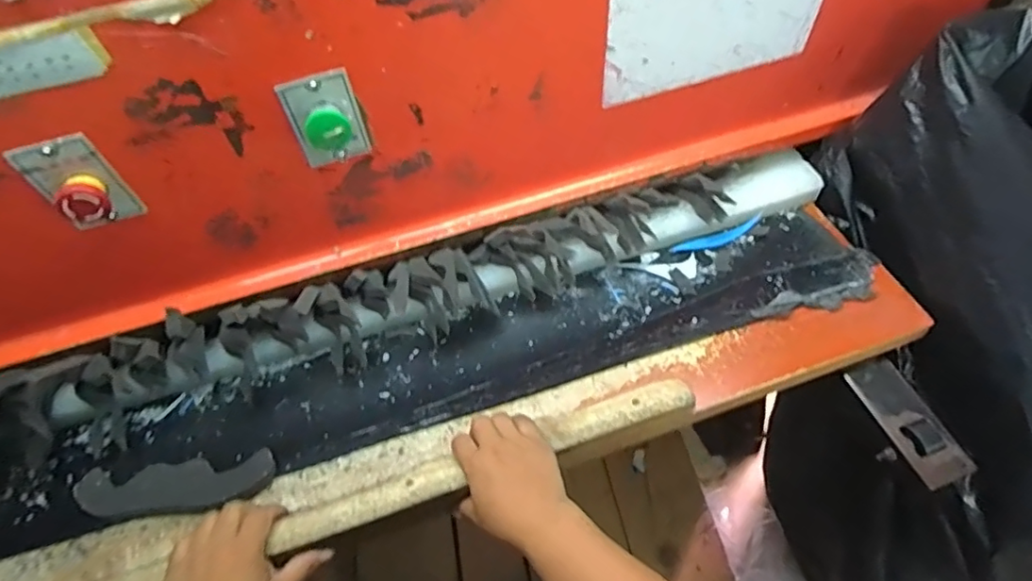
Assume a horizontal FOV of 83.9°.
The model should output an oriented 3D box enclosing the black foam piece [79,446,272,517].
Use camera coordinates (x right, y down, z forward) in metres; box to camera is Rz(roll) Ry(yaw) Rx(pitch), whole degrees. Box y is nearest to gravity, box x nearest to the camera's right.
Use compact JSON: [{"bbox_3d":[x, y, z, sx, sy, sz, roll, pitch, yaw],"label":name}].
[{"bbox_3d":[-0.343,0.195,0.573,0.196,0.011,0.050,-7,61,1],"label":"black foam piece"}]

